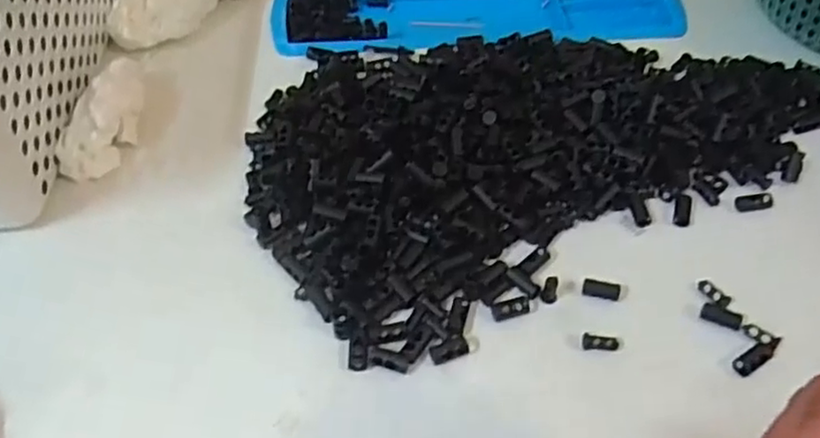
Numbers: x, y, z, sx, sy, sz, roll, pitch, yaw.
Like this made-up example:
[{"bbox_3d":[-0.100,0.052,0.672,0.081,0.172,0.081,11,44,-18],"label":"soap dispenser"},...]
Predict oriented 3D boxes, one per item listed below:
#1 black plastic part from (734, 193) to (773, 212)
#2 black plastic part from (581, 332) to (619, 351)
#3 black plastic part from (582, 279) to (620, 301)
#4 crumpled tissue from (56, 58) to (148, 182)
[{"bbox_3d":[0.189,-0.009,0.368,0.021,0.004,0.009,-6,54,-4],"label":"black plastic part"},{"bbox_3d":[0.091,0.059,0.318,0.018,0.004,0.007,4,54,4],"label":"black plastic part"},{"bbox_3d":[0.096,0.035,0.334,0.018,0.005,0.008,13,53,9],"label":"black plastic part"},{"bbox_3d":[-0.179,-0.062,0.398,0.031,0.029,0.091,2,52,1],"label":"crumpled tissue"}]

